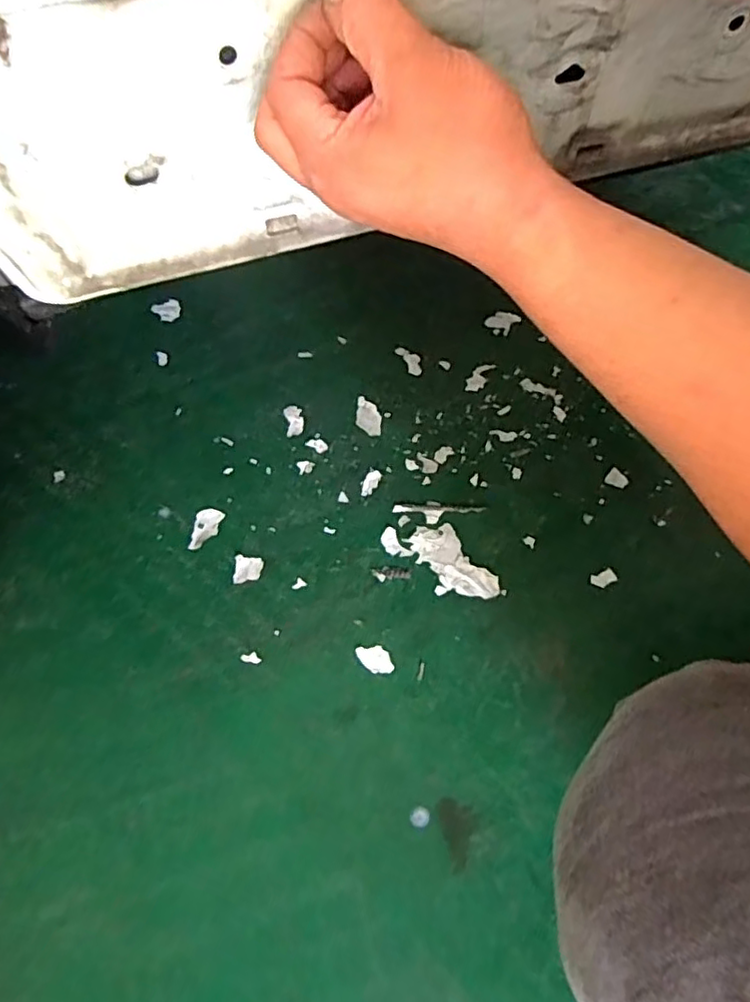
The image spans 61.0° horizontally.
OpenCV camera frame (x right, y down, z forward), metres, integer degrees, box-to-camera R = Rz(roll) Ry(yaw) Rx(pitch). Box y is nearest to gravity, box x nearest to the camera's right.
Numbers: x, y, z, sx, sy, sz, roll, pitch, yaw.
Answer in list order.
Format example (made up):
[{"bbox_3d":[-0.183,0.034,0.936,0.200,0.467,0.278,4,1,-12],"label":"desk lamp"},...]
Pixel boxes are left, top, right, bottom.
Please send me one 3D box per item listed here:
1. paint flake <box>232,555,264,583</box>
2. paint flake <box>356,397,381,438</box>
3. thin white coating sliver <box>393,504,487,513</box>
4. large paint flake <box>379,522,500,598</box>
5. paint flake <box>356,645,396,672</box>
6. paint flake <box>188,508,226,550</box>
[{"bbox_3d":[-0.132,0.071,0.659,0.029,0.004,0.031,4,60,5],"label":"paint flake"},{"bbox_3d":[-0.007,-0.101,0.757,0.029,0.004,0.057,0,60,3],"label":"paint flake"},{"bbox_3d":[0.069,0.008,0.689,0.096,0.004,0.010,1,60,3],"label":"thin white coating sliver"},{"bbox_3d":[0.070,0.058,0.660,0.127,0.004,0.063,39,69,22],"label":"large paint flake"},{"bbox_3d":[0.001,0.150,0.611,0.038,0.004,0.023,38,69,21],"label":"paint flake"},{"bbox_3d":[-0.183,0.030,0.685,0.029,0.004,0.049,11,61,9],"label":"paint flake"}]

